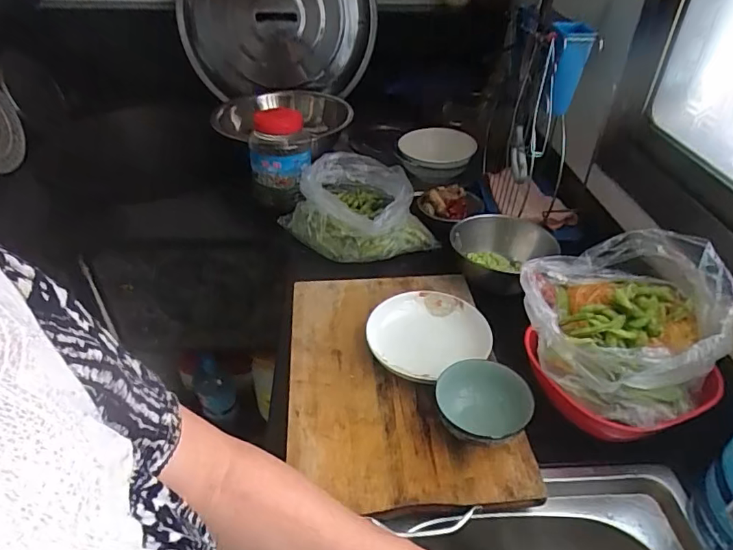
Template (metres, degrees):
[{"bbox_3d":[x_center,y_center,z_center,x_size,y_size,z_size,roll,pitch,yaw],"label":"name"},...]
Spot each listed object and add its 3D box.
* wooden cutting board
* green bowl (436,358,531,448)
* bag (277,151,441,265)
[{"bbox_3d":[0.037,0.123,0.679,0.280,0.031,0.385,-3,38,-5],"label":"wooden cutting board"},{"bbox_3d":[0.134,0.160,0.602,0.098,0.060,0.113,30,46,32],"label":"green bowl"},{"bbox_3d":[-0.014,-0.120,0.927,0.184,0.118,0.230,-28,46,-32],"label":"bag"}]

